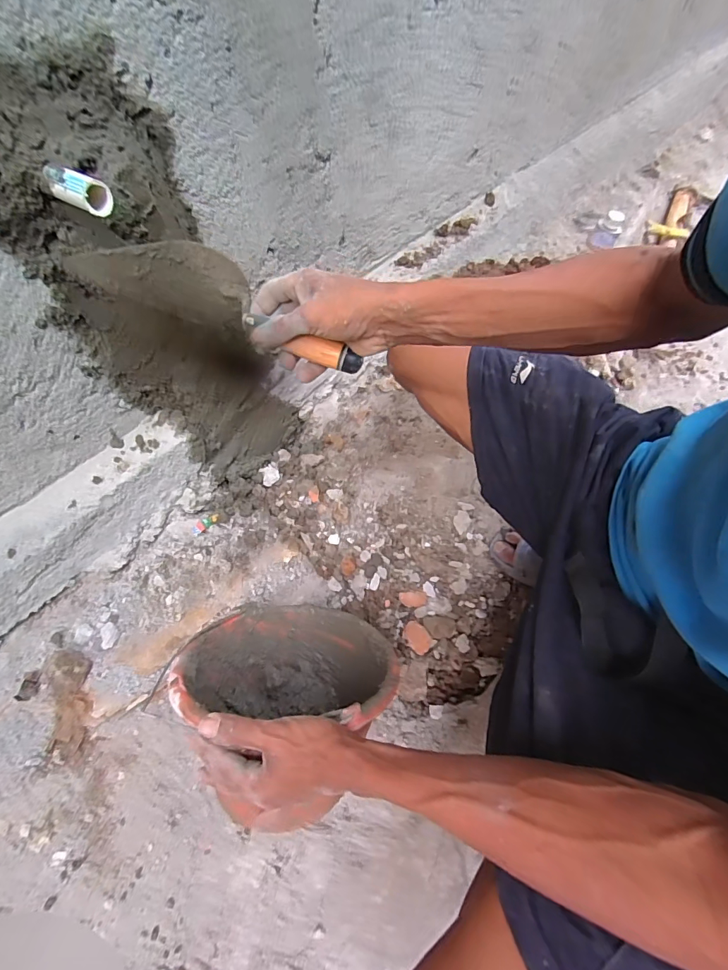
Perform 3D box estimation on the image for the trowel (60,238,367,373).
[{"bbox_3d":[-0.136,-0.175,0.414,0.276,0.087,0.061,21,62,1],"label":"trowel"}]

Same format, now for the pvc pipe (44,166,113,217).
[{"bbox_3d":[-0.252,-0.261,0.362,0.061,0.026,0.024,32,67,21],"label":"pvc pipe"}]

